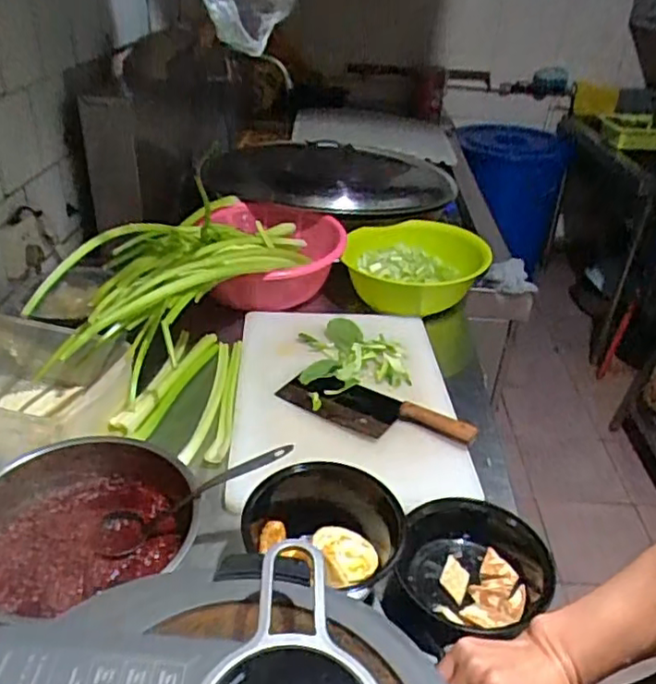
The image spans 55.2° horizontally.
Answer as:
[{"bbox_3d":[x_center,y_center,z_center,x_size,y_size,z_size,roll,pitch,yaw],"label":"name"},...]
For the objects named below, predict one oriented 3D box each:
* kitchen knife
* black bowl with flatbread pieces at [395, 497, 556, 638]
[{"bbox_3d":[0.065,0.098,0.919,0.296,0.028,0.094,19,36,25],"label":"kitchen knife"},{"bbox_3d":[0.156,0.244,0.689,0.135,0.072,0.143,2,32,-1],"label":"black bowl with flatbread pieces"}]

